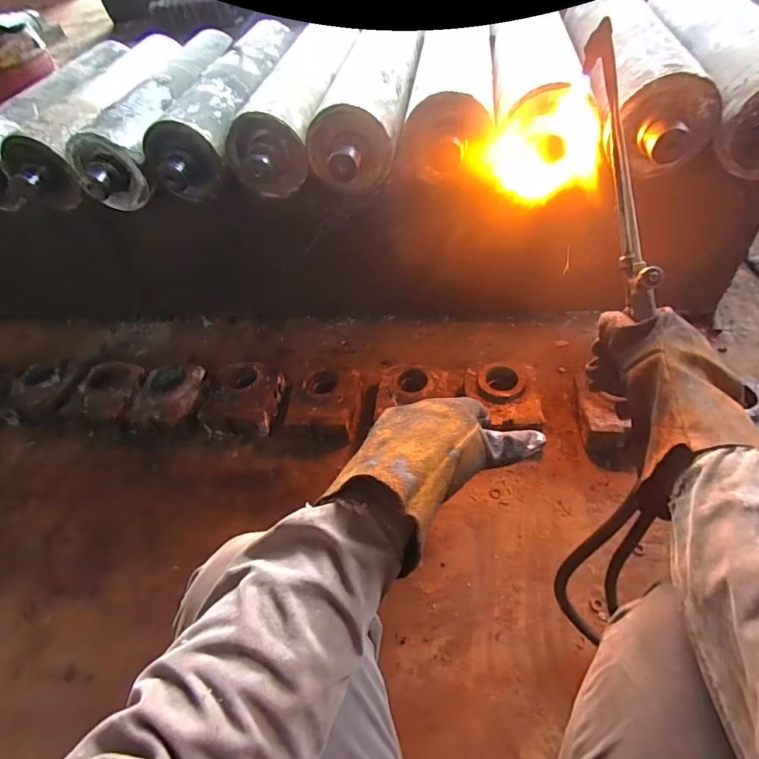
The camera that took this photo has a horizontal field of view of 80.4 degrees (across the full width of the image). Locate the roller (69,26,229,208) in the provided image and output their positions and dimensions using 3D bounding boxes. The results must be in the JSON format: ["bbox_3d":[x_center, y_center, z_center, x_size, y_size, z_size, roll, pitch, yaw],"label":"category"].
[{"bbox_3d":[-0.445,-0.564,0.953,0.119,0.128,0.573,4,53,13],"label":"roller"}]

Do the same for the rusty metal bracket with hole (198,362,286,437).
[{"bbox_3d":[-0.312,0.044,1.026,0.166,0.066,0.176,2,53,11],"label":"rusty metal bracket with hole"}]

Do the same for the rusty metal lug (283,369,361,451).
[{"bbox_3d":[-0.126,0.065,1.003,0.159,0.077,0.188,-3,54,6],"label":"rusty metal lug"}]

